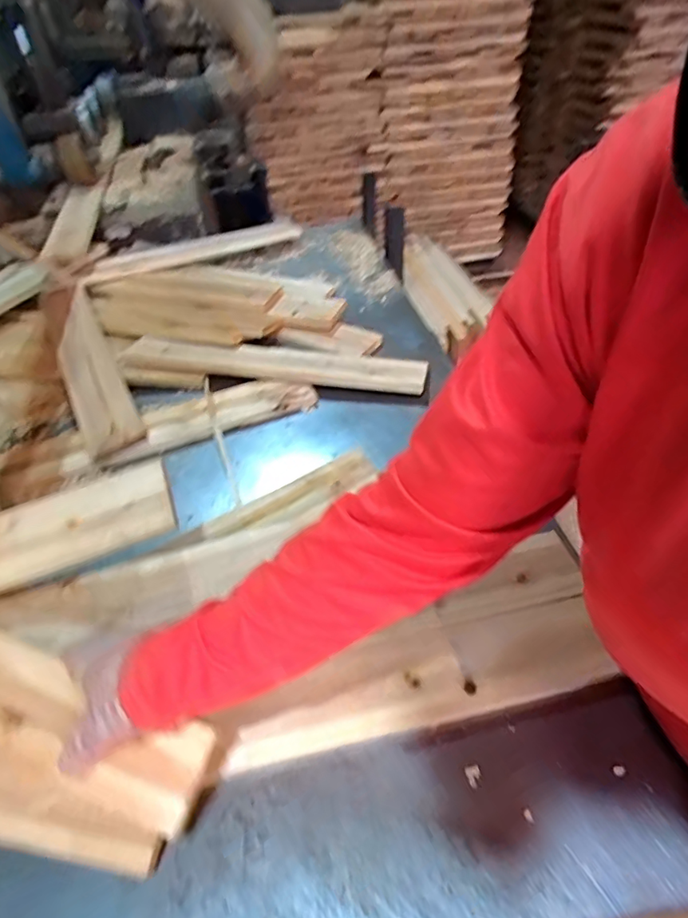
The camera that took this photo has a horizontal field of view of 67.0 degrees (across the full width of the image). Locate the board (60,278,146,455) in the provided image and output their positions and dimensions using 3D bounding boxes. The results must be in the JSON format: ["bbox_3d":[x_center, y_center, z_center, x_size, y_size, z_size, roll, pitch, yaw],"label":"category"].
[{"bbox_3d":[-0.437,-0.181,0.878,0.076,0.023,0.517,-22,48,-19],"label":"board"}]

